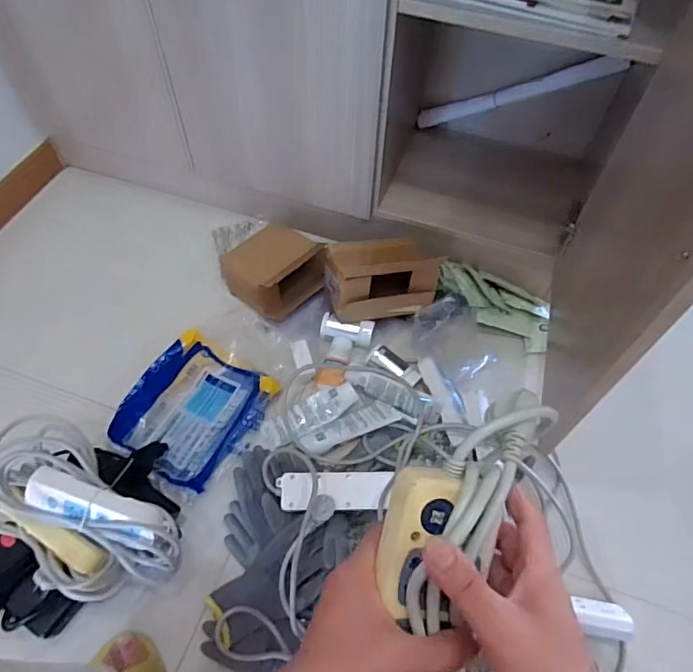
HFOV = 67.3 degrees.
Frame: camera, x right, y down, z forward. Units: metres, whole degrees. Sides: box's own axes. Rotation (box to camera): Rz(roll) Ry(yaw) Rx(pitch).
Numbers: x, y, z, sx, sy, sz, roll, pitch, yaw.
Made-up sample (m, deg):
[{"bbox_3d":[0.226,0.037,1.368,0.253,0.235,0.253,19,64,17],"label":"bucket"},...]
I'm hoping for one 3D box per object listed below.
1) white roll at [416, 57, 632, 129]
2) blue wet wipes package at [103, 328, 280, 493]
[{"bbox_3d":[0.325,-0.473,1.018,0.397,0.041,0.023,-1,49,37],"label":"white roll"},{"bbox_3d":[-0.247,0.119,0.860,0.181,0.084,0.223,29,60,17],"label":"blue wet wipes package"}]

